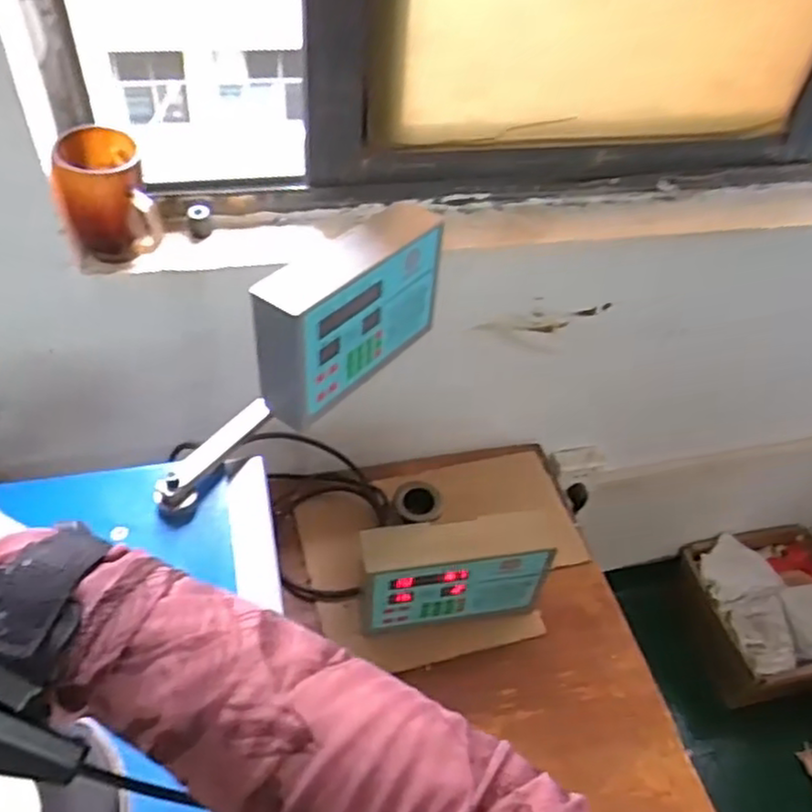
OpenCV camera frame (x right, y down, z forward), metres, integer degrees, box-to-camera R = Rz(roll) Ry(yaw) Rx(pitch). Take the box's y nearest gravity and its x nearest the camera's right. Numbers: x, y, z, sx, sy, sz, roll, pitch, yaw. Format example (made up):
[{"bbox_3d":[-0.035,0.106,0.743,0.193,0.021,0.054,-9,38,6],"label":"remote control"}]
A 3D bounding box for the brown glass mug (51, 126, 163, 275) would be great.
[{"bbox_3d":[-0.302,-0.205,0.723,0.087,0.123,0.088,-11,50,-16],"label":"brown glass mug"}]

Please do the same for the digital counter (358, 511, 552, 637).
[{"bbox_3d":[0.056,0.209,0.871,0.225,0.172,0.063,-6,48,-12],"label":"digital counter"}]

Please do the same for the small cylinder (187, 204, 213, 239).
[{"bbox_3d":[-0.228,-0.205,0.785,0.024,0.029,0.025,-11,50,-16],"label":"small cylinder"}]

